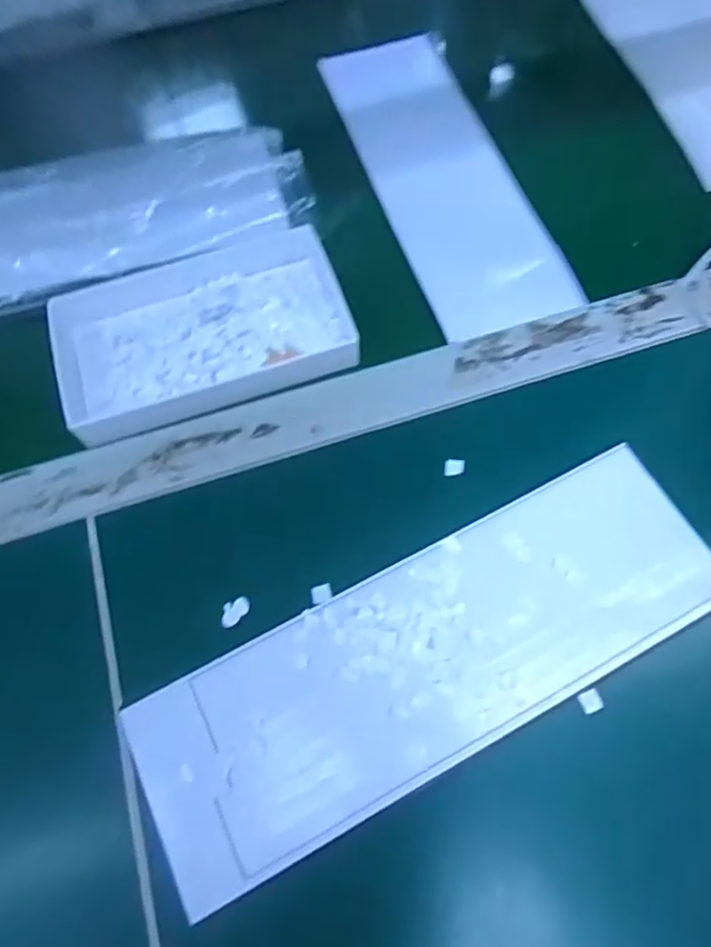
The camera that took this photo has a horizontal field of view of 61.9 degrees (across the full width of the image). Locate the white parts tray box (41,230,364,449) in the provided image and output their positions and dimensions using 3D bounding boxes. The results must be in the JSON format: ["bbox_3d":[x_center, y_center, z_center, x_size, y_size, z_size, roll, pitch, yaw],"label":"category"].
[{"bbox_3d":[-0.096,-0.094,0.376,0.178,0.026,0.117,-18,63,-6],"label":"white parts tray box"}]

